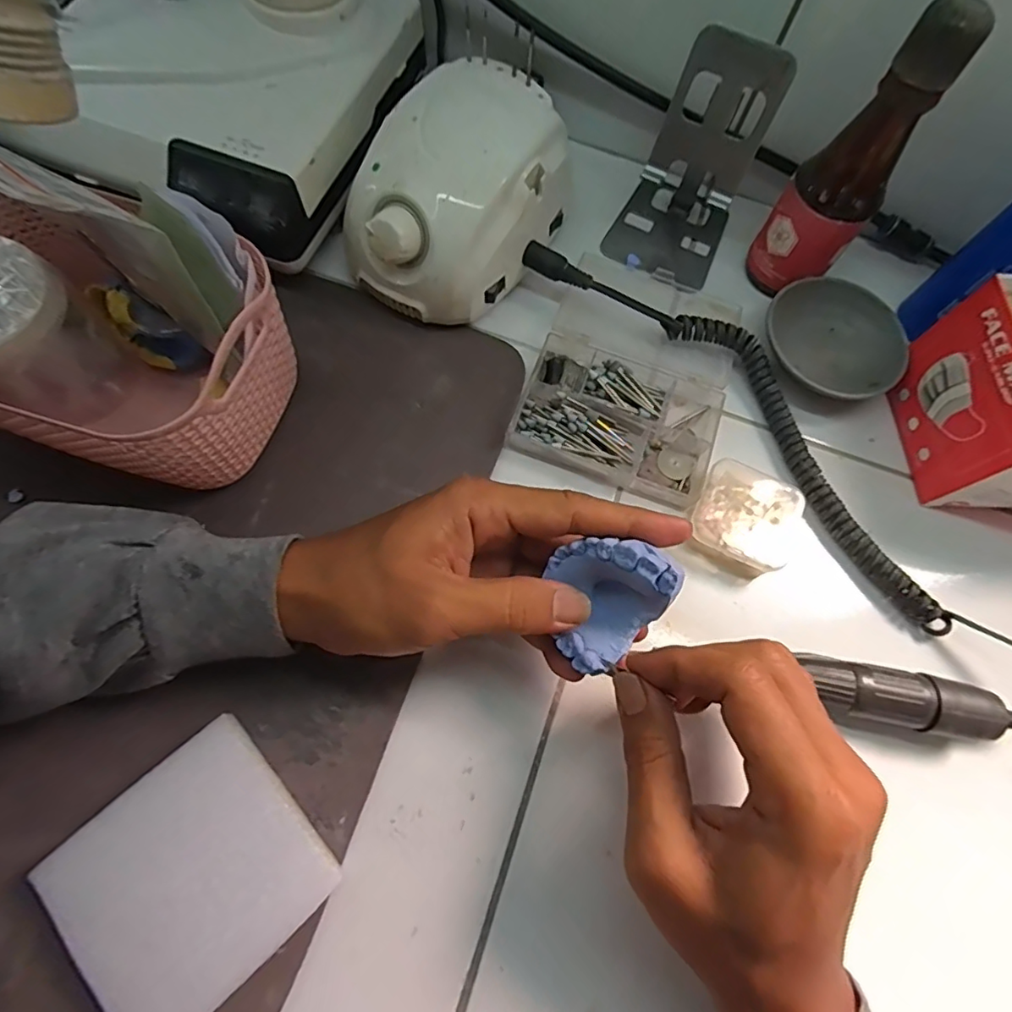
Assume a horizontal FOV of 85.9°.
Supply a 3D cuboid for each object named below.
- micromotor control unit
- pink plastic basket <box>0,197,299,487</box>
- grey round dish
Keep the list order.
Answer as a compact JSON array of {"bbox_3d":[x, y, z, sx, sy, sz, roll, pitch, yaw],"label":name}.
[{"bbox_3d":[-0.031,-0.188,0.338,0.102,0.078,0.140,33,71,6],"label":"micromotor control unit"},{"bbox_3d":[-0.204,-0.082,0.277,0.173,0.094,0.112,18,70,1],"label":"pink plastic basket"},{"bbox_3d":[0.215,-0.109,0.360,0.089,0.022,0.080,24,70,4],"label":"grey round dish"}]

